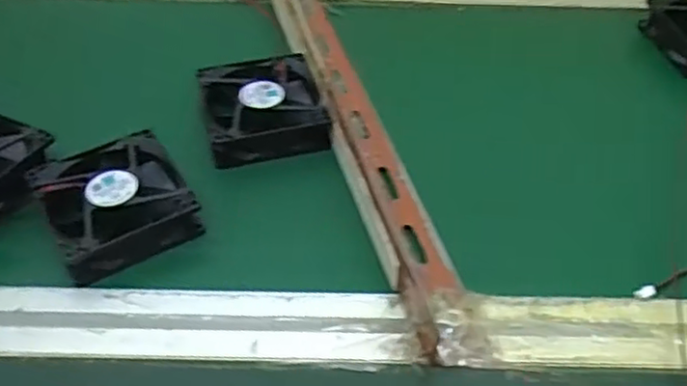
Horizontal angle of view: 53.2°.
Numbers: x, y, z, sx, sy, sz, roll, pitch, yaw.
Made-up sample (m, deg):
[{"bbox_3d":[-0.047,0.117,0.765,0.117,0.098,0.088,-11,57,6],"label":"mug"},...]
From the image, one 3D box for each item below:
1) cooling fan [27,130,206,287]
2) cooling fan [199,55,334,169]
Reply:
[{"bbox_3d":[-0.137,0.004,0.416,0.078,0.031,0.083,-24,53,-20],"label":"cooling fan"},{"bbox_3d":[-0.054,-0.061,0.474,0.079,0.026,0.080,-10,50,-9],"label":"cooling fan"}]

